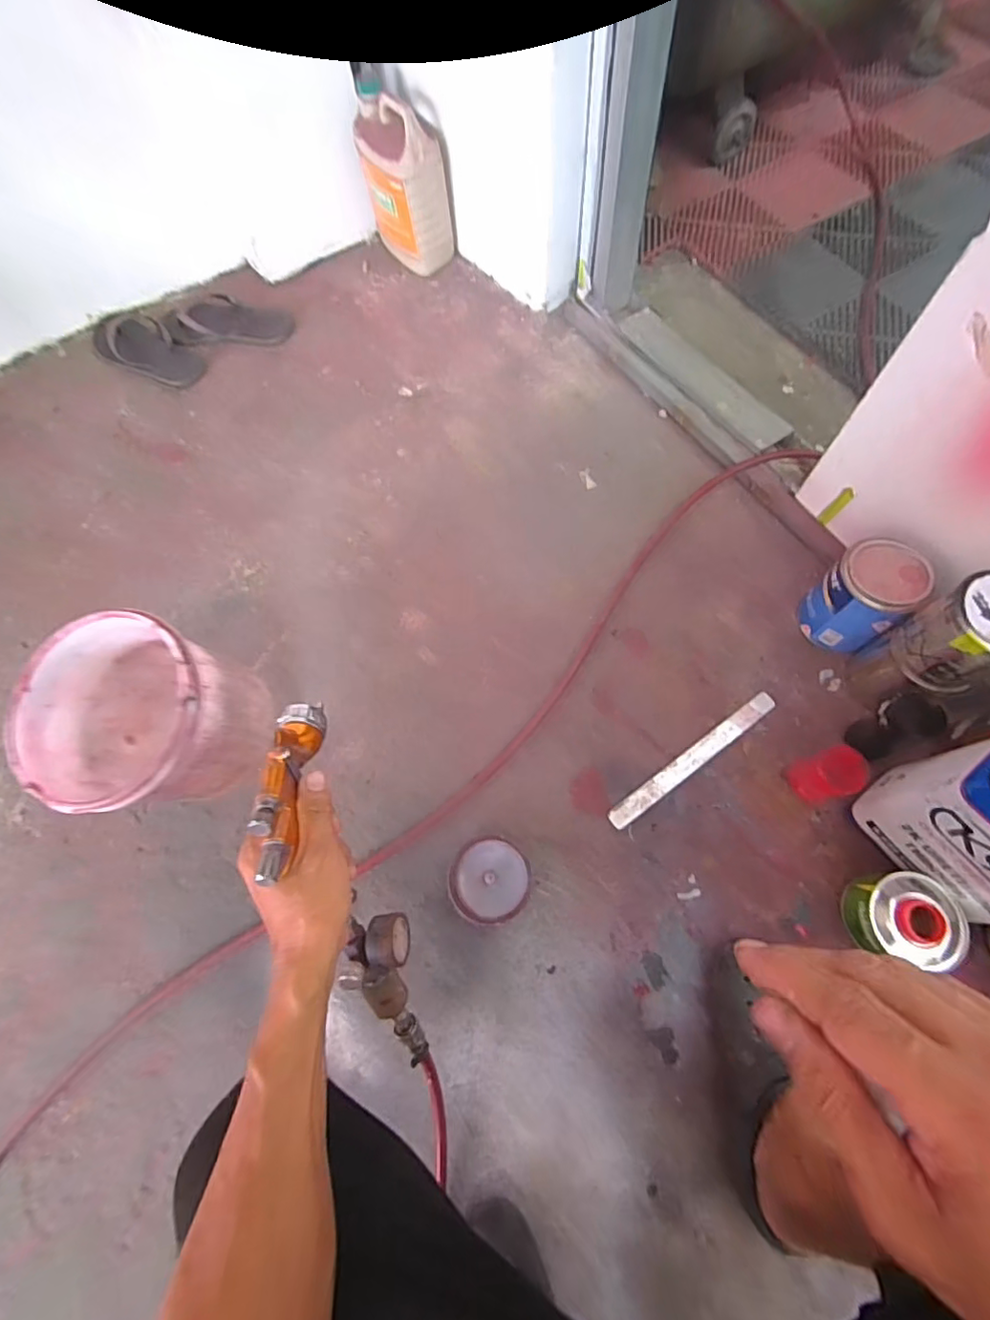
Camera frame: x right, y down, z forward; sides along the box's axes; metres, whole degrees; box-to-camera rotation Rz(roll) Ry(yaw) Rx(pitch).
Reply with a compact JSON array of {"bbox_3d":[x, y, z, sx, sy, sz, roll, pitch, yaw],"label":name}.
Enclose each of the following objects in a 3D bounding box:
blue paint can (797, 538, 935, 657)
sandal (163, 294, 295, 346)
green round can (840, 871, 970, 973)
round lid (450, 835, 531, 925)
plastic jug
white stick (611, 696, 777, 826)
[{"bbox_3d":[0.489,-0.083,0.733,0.099,0.146,0.101,-1,69,3],"label":"blue paint can"},{"bbox_3d":[-0.530,-0.681,1.090,0.248,0.036,0.100,-1,69,2],"label":"sandal"},{"bbox_3d":[0.466,0.293,0.628,0.096,0.083,0.089,-1,69,3],"label":"green round can"},{"bbox_3d":[-0.005,0.277,0.688,0.099,0.031,0.098,-1,69,3],"label":"round lid"},{"bbox_3d":[-0.179,-0.904,1.041,0.109,0.238,0.178,-42,73,-12],"label":"plastic jug"},{"bbox_3d":[0.270,0.133,0.740,0.281,0.004,0.030,-35,71,-10],"label":"white stick"}]

